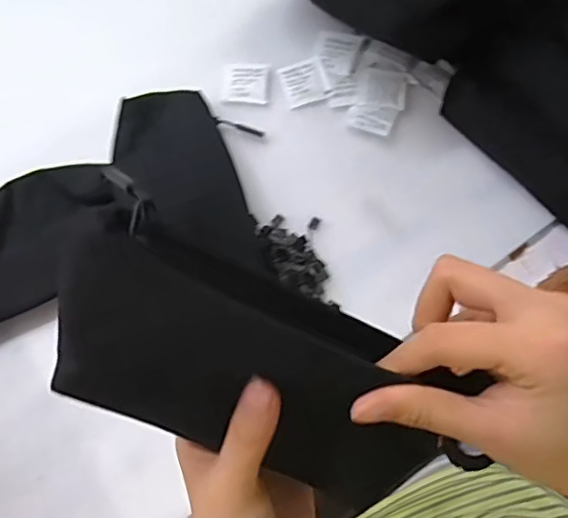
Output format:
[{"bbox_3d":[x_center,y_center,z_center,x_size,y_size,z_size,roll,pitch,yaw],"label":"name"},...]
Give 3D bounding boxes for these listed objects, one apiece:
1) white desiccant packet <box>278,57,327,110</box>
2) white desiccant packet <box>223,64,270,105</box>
[{"bbox_3d":[0.017,-0.150,0.492,0.036,0.004,0.038,-17,73,-6],"label":"white desiccant packet"},{"bbox_3d":[-0.031,-0.150,0.493,0.036,0.005,0.037,5,72,1],"label":"white desiccant packet"}]

